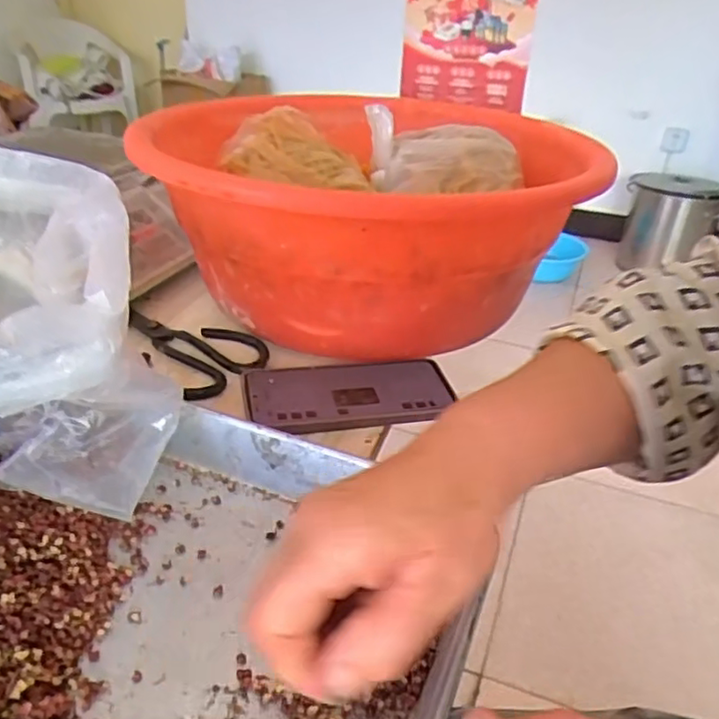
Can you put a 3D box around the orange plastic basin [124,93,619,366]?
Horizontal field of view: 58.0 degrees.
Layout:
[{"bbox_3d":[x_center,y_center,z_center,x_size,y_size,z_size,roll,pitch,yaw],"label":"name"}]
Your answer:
[{"bbox_3d":[0.001,-0.139,0.625,0.380,0.166,0.395,2,35,-2],"label":"orange plastic basin"}]

